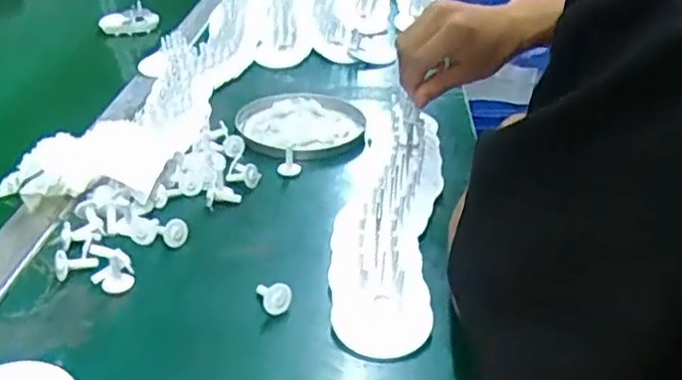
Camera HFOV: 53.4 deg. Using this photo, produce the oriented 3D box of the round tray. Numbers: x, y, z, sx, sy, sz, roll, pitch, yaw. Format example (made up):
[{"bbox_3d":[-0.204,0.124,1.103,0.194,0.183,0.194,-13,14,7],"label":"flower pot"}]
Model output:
[{"bbox_3d":[-0.040,-0.066,0.696,0.130,0.014,0.148,-4,31,-6],"label":"round tray"}]

